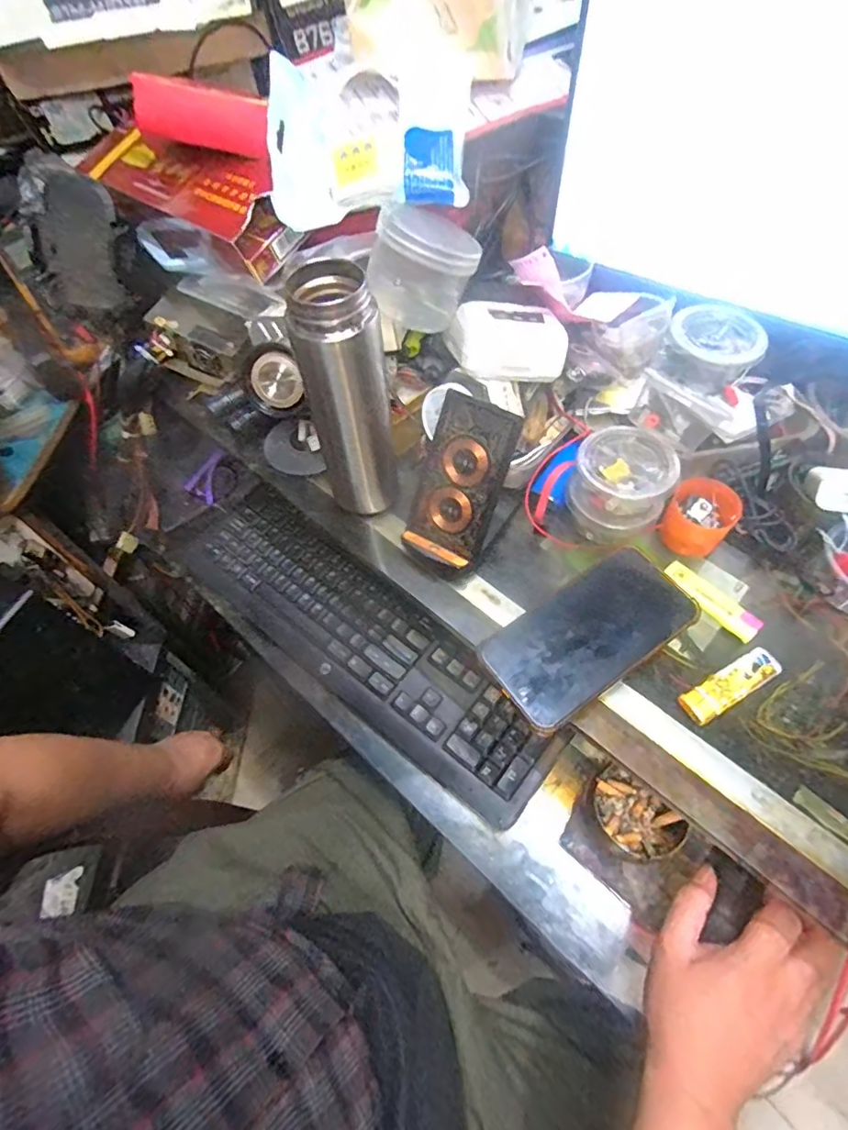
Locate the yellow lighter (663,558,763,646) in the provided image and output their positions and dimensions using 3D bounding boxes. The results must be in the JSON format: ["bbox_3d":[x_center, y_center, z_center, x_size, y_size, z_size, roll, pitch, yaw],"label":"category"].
[{"bbox_3d":[0.231,0.028,0.442,0.022,0.007,0.080,-37,63,-17],"label":"yellow lighter"}]

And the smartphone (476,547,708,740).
[{"bbox_3d":[0.122,0.049,0.402,0.154,0.009,0.078,-32,62,-15],"label":"smartphone"}]

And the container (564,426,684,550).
[{"bbox_3d":[0.166,-0.065,0.467,0.076,0.089,0.070,-2,58,3],"label":"container"}]

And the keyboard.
[{"bbox_3d":[-0.067,0.071,0.567,0.447,0.026,0.125,35,67,22],"label":"keyboard"}]

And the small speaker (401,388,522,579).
[{"bbox_3d":[0.028,-0.060,0.447,0.066,0.148,0.019,26,30,18],"label":"small speaker"}]

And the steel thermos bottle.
[{"bbox_3d":[-0.058,-0.123,0.436,0.059,0.210,0.053,-17,59,-6],"label":"steel thermos bottle"}]

